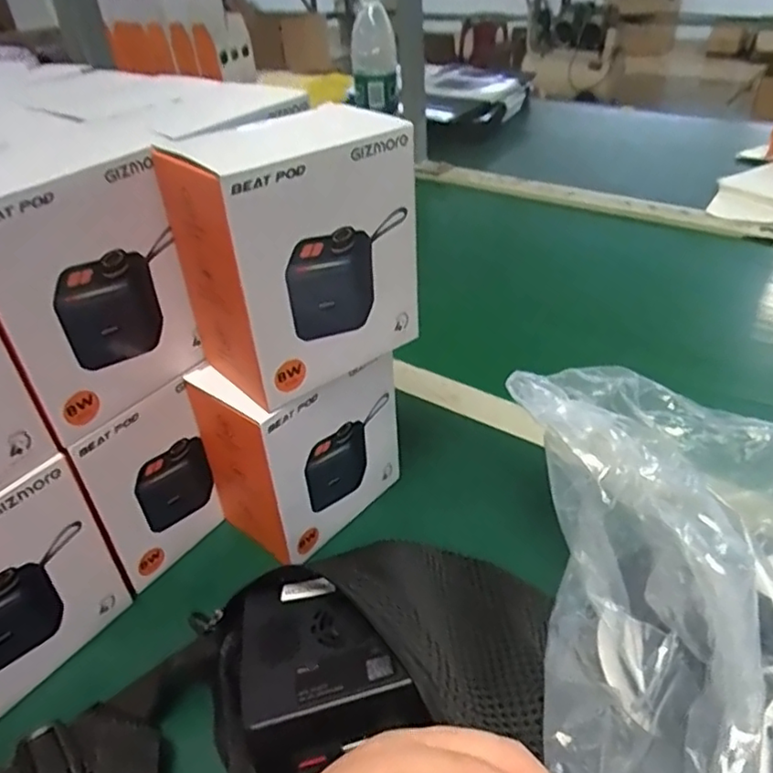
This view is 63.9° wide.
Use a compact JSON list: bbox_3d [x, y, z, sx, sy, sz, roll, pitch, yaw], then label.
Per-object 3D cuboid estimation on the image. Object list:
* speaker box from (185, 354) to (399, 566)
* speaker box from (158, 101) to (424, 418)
[{"bbox_3d":[-0.051,0.031,0.360,0.062,0.104,0.109,28,47,36],"label":"speaker box"},{"bbox_3d":[-0.044,-0.066,0.300,0.105,0.111,0.067,-30,44,-30],"label":"speaker box"}]

